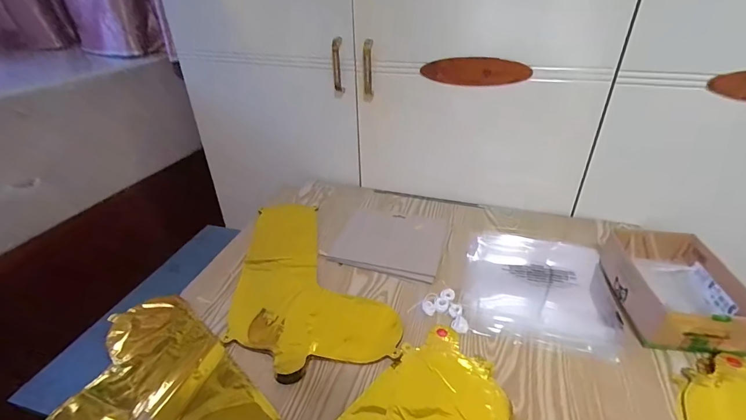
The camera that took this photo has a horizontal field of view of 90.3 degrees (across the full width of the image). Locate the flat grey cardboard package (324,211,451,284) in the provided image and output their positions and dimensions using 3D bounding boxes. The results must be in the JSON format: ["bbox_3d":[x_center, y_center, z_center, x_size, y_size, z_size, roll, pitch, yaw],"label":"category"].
[{"bbox_3d":[0.033,0.058,0.681,0.187,0.015,0.164,9,33,16],"label":"flat grey cardboard package"}]

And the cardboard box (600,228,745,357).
[{"bbox_3d":[0.426,0.107,0.528,0.131,0.063,0.180,2,32,6],"label":"cardboard box"}]

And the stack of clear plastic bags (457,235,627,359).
[{"bbox_3d":[0.264,0.118,0.597,0.219,0.005,0.244,8,33,15],"label":"stack of clear plastic bags"}]

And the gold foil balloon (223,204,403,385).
[{"bbox_3d":[-0.110,0.095,0.613,0.226,0.023,0.375,-8,32,-10],"label":"gold foil balloon"}]

